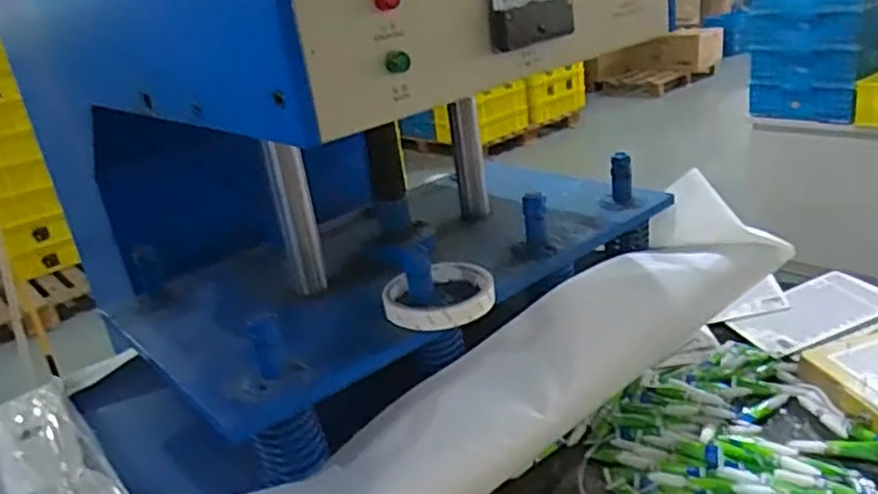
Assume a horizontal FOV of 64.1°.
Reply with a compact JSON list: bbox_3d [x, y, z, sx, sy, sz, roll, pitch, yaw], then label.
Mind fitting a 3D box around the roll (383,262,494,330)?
[{"bbox_3d":[0.000,0.039,0.563,0.088,0.019,0.083,-6,22,3],"label":"roll"}]

